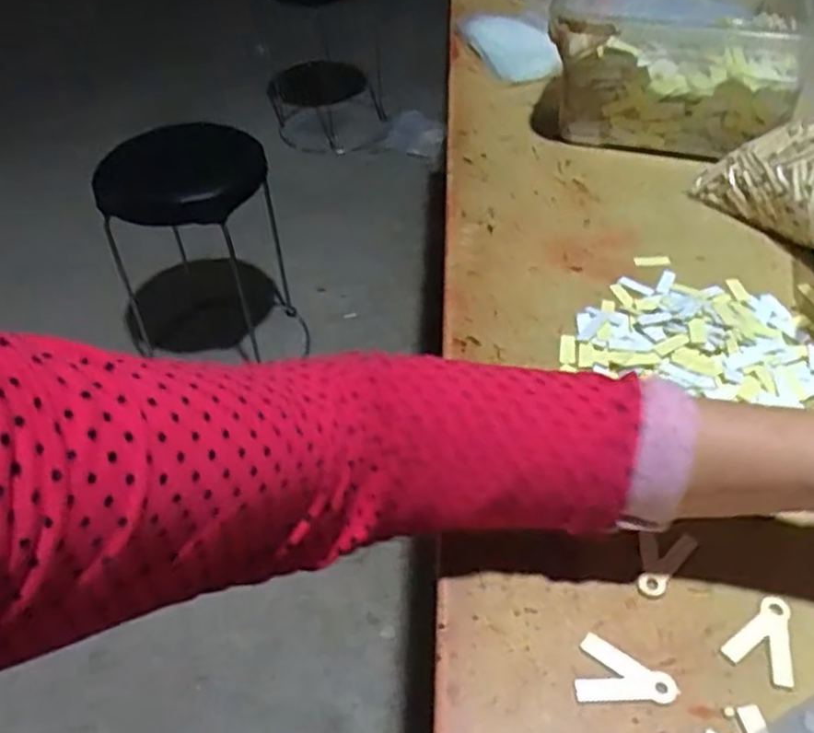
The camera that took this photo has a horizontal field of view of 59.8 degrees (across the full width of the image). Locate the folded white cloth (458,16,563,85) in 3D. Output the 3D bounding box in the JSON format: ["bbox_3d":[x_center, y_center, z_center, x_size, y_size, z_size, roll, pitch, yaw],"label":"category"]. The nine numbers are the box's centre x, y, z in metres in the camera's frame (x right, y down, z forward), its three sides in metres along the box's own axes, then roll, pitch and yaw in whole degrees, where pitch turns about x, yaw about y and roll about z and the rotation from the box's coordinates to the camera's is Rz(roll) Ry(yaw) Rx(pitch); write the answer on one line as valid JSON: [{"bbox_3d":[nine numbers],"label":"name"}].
[{"bbox_3d":[0.112,-0.389,0.848,0.068,0.040,0.193,-15,47,-12],"label":"folded white cloth"}]

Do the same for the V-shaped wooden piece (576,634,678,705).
[{"bbox_3d":[0.103,0.145,0.339,0.046,0.004,0.030,-1,46,4],"label":"V-shaped wooden piece"}]

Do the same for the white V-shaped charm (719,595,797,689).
[{"bbox_3d":[0.178,0.132,0.348,0.031,0.004,0.045,26,53,26],"label":"white V-shaped charm"}]

